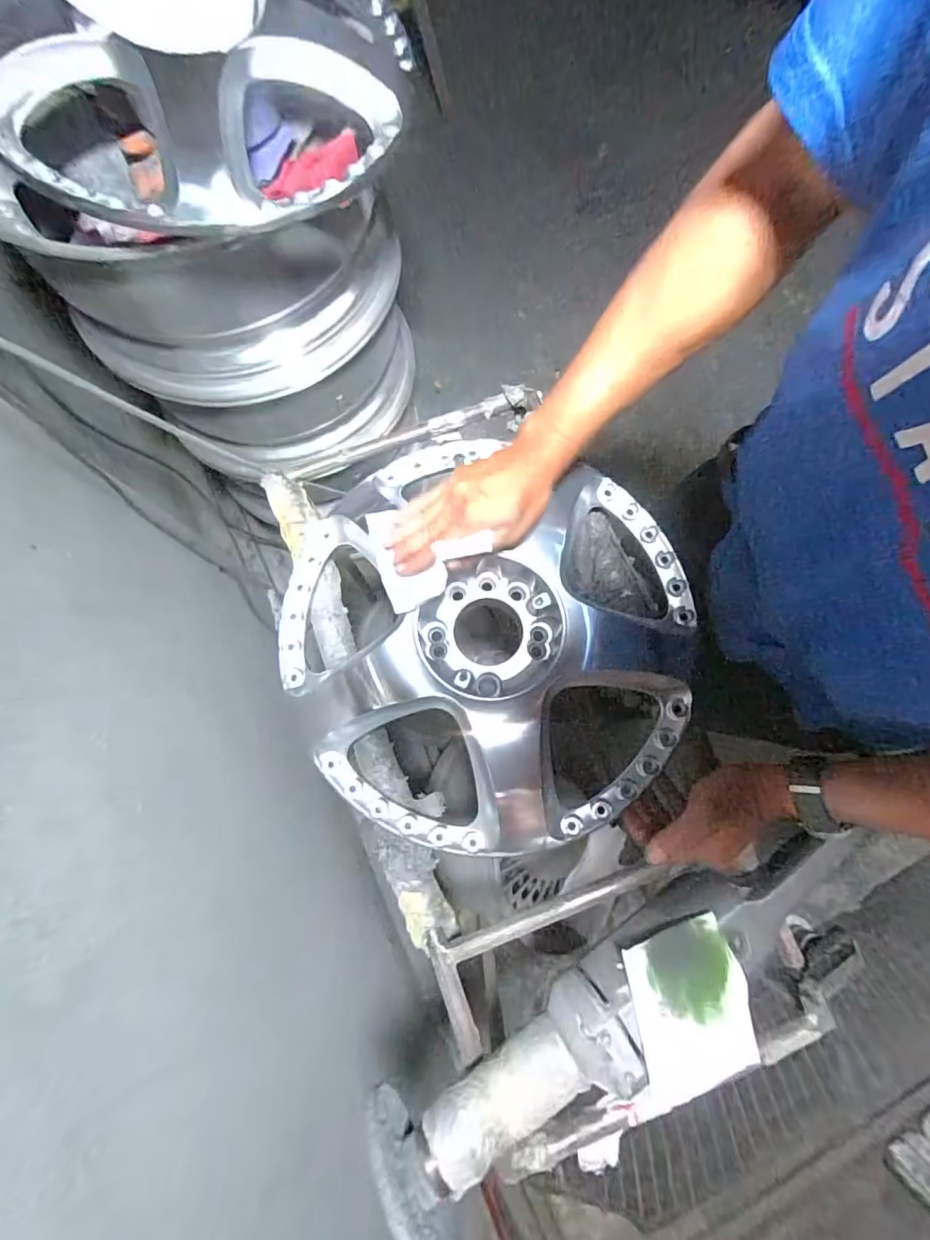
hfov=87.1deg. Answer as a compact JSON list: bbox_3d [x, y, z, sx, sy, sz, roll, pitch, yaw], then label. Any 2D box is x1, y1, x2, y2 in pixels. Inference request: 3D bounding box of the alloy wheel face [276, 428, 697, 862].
[{"bbox_3d":[0.019,0.017,0.518,0.417,0.098,0.416,0,78,-1],"label":"alloy wheel face"}]

